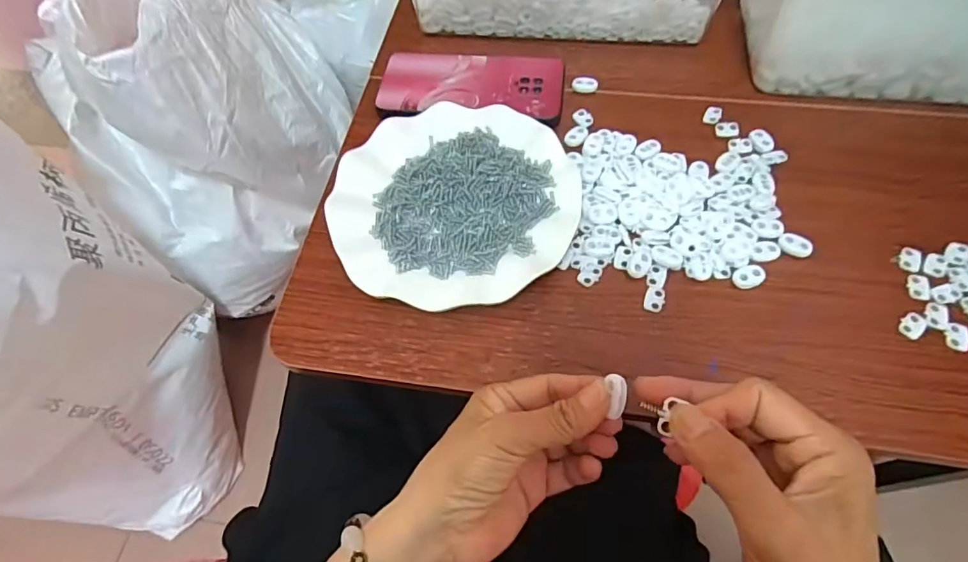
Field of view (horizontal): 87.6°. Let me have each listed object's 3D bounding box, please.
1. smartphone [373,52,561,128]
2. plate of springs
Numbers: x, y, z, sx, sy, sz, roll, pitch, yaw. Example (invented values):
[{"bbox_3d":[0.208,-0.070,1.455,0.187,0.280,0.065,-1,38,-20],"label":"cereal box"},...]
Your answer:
[{"bbox_3d":[-0.012,-0.178,0.454,0.162,0.004,0.081,4,62,5],"label":"smartphone"},{"bbox_3d":[-0.023,-0.062,0.388,0.179,0.017,0.179,-1,61,2],"label":"plate of springs"}]

